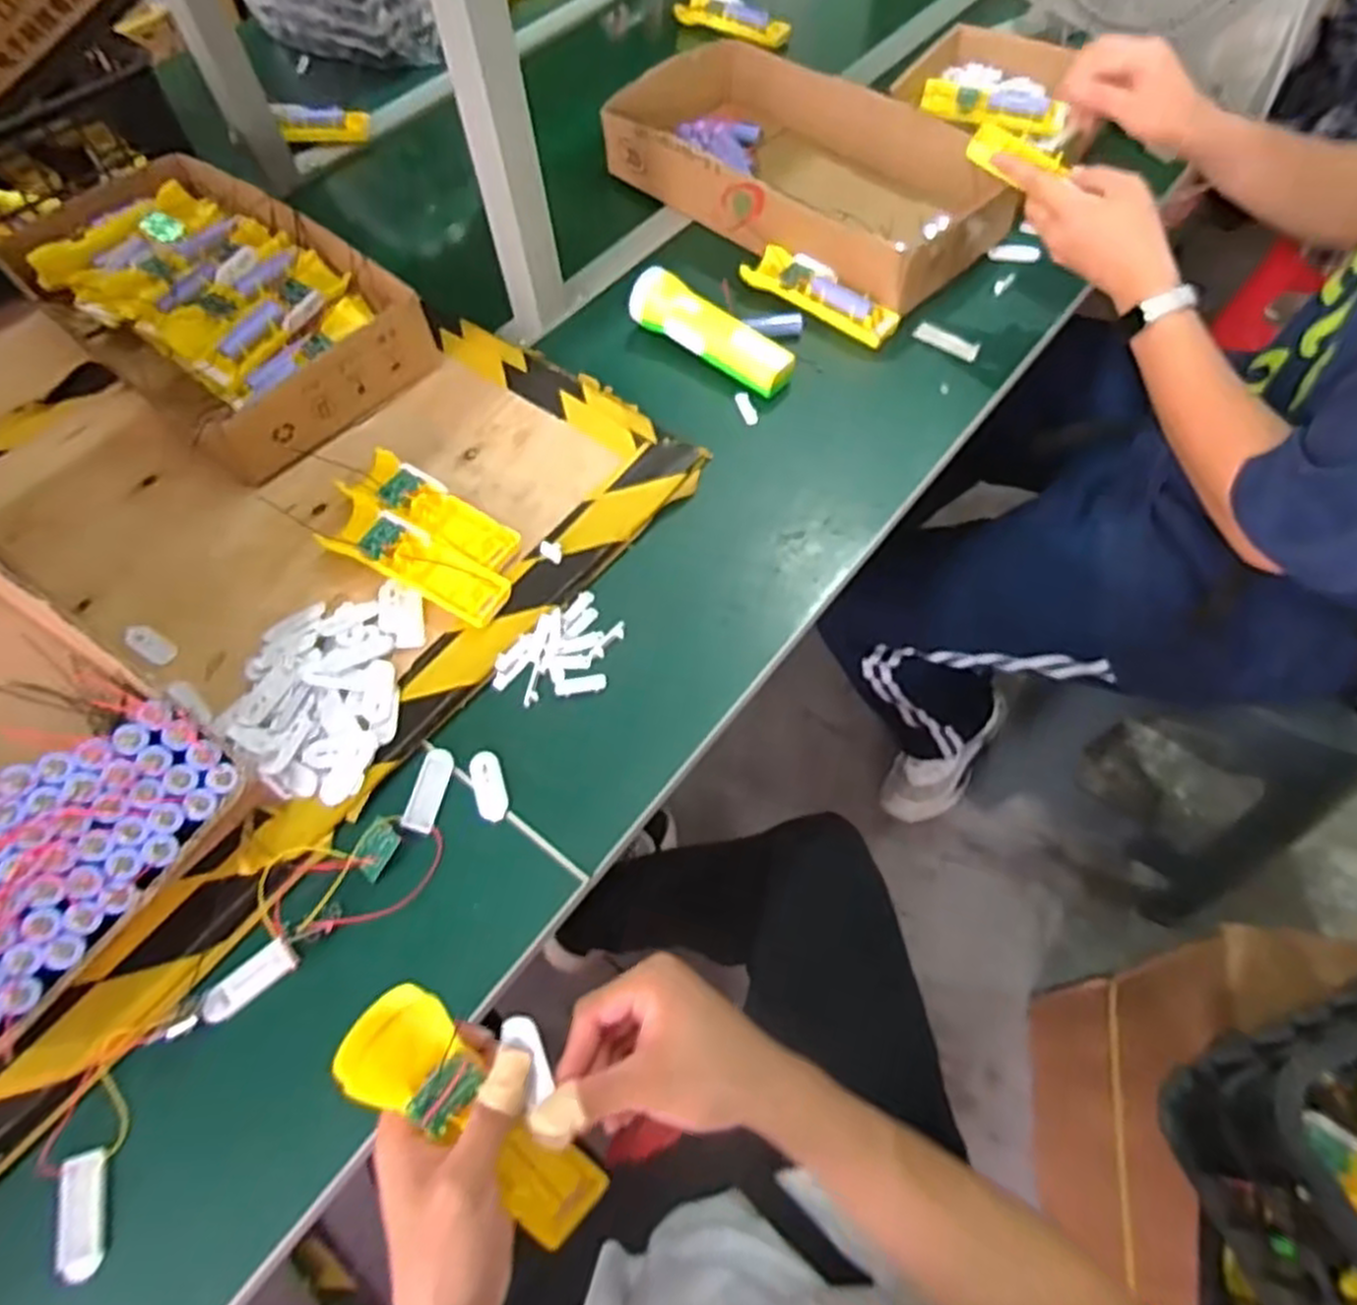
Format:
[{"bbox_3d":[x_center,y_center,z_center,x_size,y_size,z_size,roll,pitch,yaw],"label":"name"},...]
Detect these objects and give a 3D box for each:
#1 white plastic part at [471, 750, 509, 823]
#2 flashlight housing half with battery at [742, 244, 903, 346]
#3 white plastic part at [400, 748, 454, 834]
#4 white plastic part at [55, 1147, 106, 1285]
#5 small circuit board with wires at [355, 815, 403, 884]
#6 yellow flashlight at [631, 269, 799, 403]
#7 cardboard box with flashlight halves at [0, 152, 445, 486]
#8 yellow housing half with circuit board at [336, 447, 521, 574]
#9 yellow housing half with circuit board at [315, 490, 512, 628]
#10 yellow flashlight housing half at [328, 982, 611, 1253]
[{"bbox_3d":[-0.133,0.093,0.552,0.021,0.005,0.050,-14,65,-9],"label":"white plastic part"},{"bbox_3d":[0.139,-0.350,0.772,0.161,0.027,0.050,35,68,15],"label":"flashlight housing half with battery"},{"bbox_3d":[-0.175,0.095,0.549,0.023,0.007,0.060,13,64,5],"label":"white plastic part"},{"bbox_3d":[-0.329,0.310,0.433,0.018,0.019,0.060,-10,64,-6],"label":"white plastic part"},{"bbox_3d":[-0.199,0.129,0.517,0.023,0.004,0.036,35,73,-20],"label":"small circuit board with wires"},{"bbox_3d":[0.028,-0.295,0.732,0.170,0.046,0.041,35,67,16],"label":"yellow flashlight"},{"bbox_3d":[-0.448,-0.348,0.738,0.432,0.076,0.220,40,69,17],"label":"cardboard box with flashlight halves"},{"bbox_3d":[-0.198,-0.113,0.642,0.157,0.024,0.046,29,66,13],"label":"yellow housing half with circuit board"},{"bbox_3d":[-0.204,-0.072,0.617,0.160,0.023,0.050,26,65,11],"label":"yellow housing half with circuit board"},{"bbox_3d":[-0.102,0.245,0.407,0.051,0.027,0.169,-42,106,-20],"label":"yellow flashlight housing half"}]

